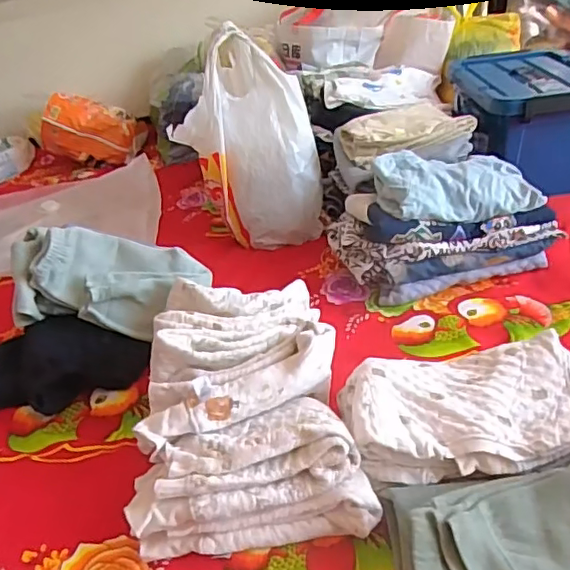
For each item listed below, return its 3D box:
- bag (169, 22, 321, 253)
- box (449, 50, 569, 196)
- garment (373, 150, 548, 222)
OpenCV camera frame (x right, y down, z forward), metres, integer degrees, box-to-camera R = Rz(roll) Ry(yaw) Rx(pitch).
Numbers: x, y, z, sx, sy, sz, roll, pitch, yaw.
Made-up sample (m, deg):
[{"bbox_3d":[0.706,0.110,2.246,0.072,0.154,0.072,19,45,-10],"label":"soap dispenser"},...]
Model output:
[{"bbox_3d":[-0.079,-0.291,1.194,0.276,0.399,0.213,-9,32,0],"label":"bag"},{"bbox_3d":[0.539,-0.381,1.334,0.258,0.225,0.394,-6,32,5],"label":"box"},{"bbox_3d":[0.292,-0.178,1.015,0.267,0.093,0.172,-13,32,-5],"label":"garment"}]

